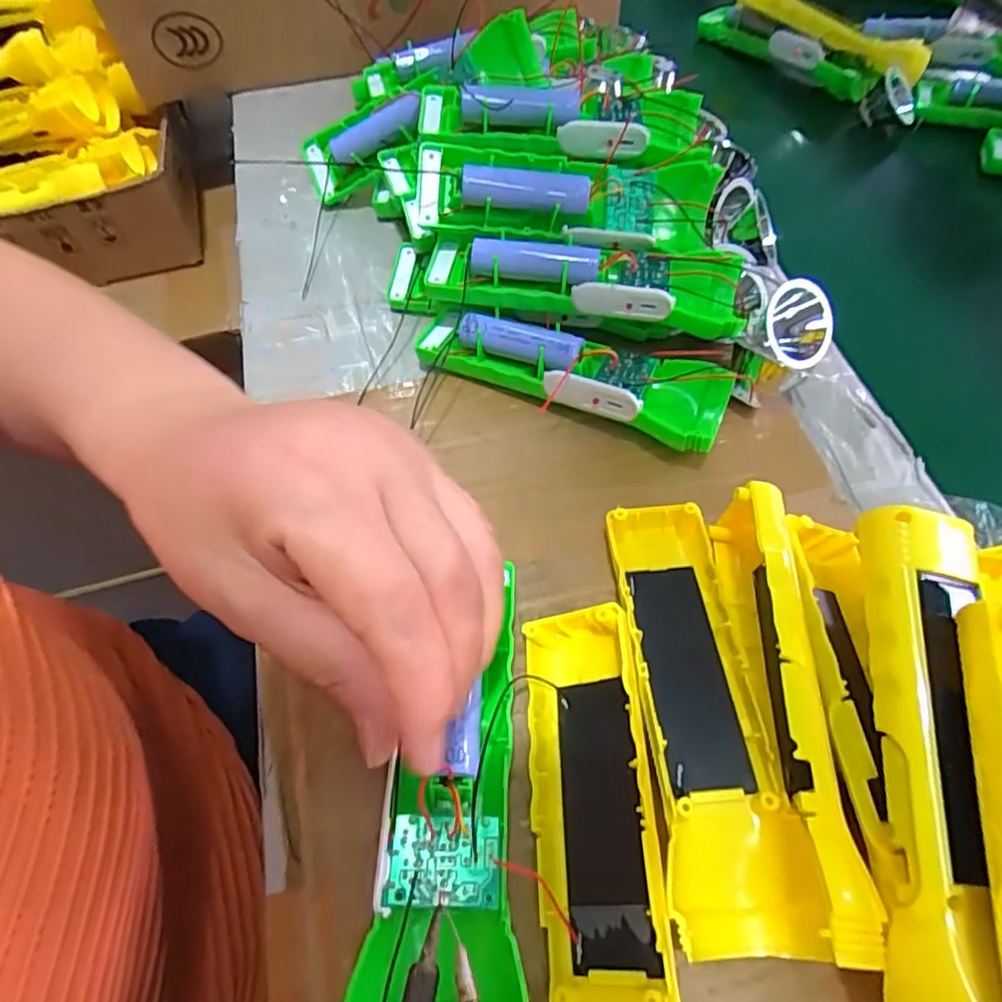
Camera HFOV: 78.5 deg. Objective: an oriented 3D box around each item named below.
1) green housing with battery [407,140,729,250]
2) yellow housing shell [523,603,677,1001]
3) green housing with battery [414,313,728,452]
[{"bbox_3d":[0.037,-0.163,0.326,0.159,0.026,0.048,3,85,-4],"label":"green housing with battery"},{"bbox_3d":[0.030,0.118,0.209,0.042,0.033,0.161,-1,59,0],"label":"yellow housing shell"},{"bbox_3d":[0.033,-0.068,0.319,0.161,0.033,0.047,21,61,13],"label":"green housing with battery"}]

